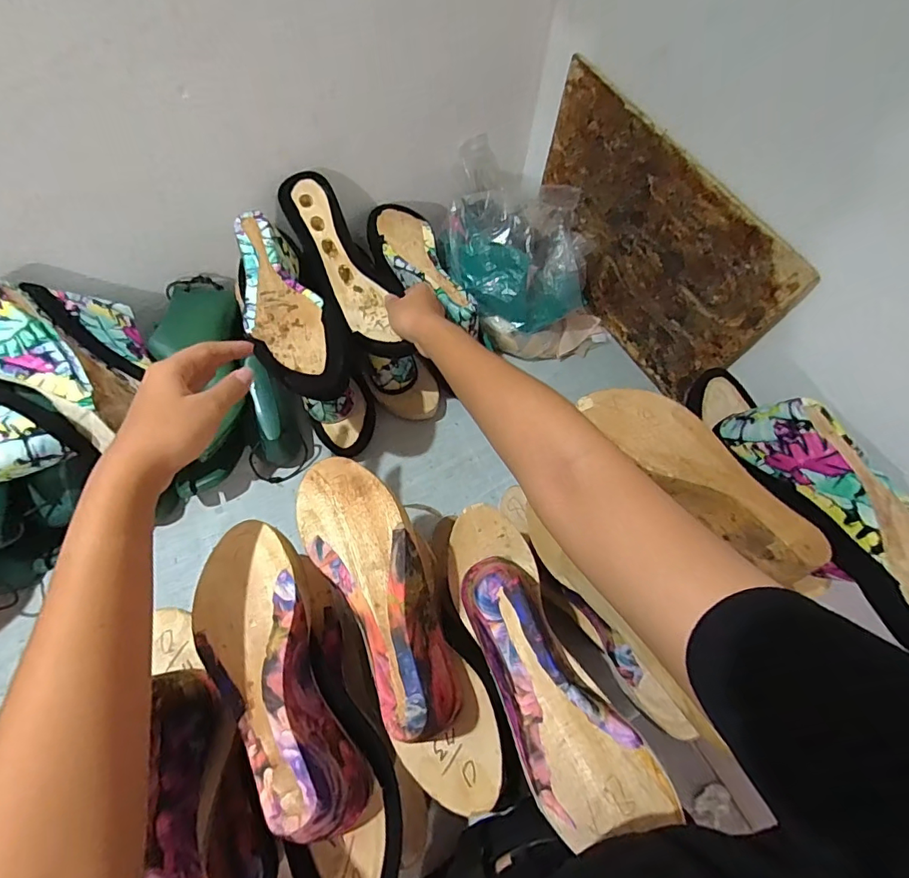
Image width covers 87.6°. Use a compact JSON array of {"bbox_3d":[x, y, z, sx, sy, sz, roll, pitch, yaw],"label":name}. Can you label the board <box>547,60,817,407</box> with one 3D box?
[{"bbox_3d":[0.224,-0.241,0.591,0.013,0.239,0.364,-26,70,-14],"label":"board"}]

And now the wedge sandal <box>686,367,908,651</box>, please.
[{"bbox_3d":[0.324,0.027,0.417,0.081,0.072,0.289,-20,54,-11],"label":"wedge sandal"}]

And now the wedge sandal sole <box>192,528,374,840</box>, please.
[{"bbox_3d":[-0.131,0.170,0.347,0.072,0.073,0.215,-18,68,-11],"label":"wedge sandal sole"}]

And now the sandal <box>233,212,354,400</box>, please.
[{"bbox_3d":[-0.162,-0.124,0.480,0.082,0.091,0.209,-19,63,-11],"label":"sandal"}]

